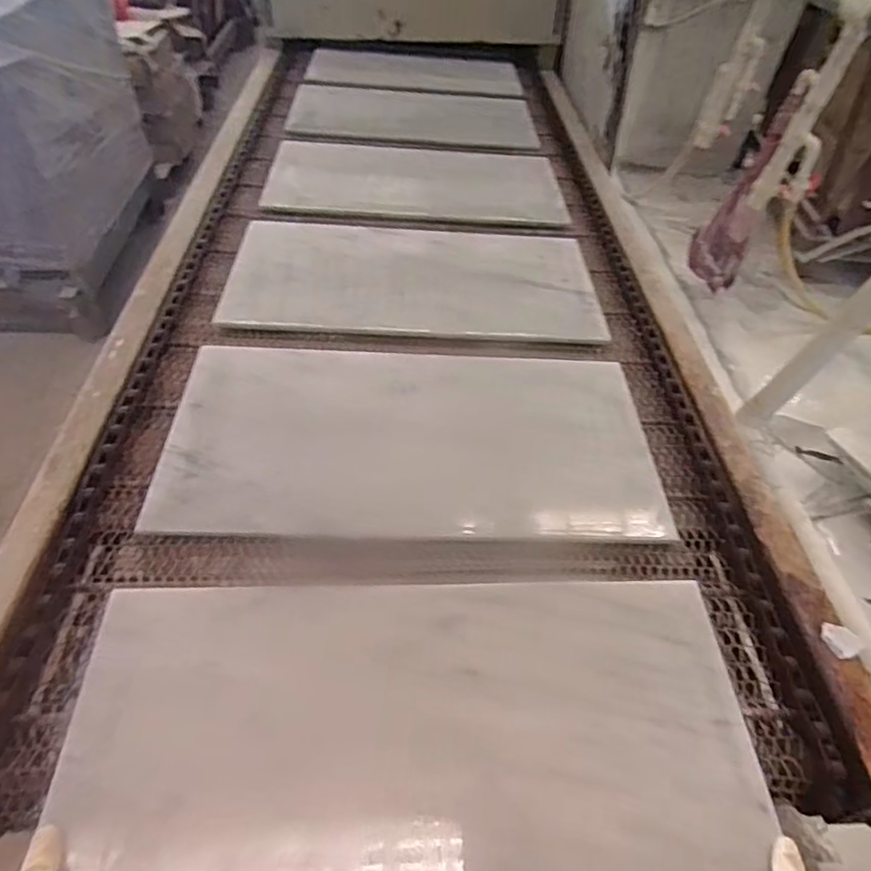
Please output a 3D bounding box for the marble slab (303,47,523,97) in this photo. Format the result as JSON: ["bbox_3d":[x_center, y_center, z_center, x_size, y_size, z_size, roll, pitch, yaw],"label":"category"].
[{"bbox_3d":[-0.057,-0.985,1.587,0.556,0.031,0.237,1,47,-4],"label":"marble slab"}]

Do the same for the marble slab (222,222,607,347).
[{"bbox_3d":[-0.030,-0.266,0.978,0.589,0.027,0.302,1,47,-4],"label":"marble slab"}]

